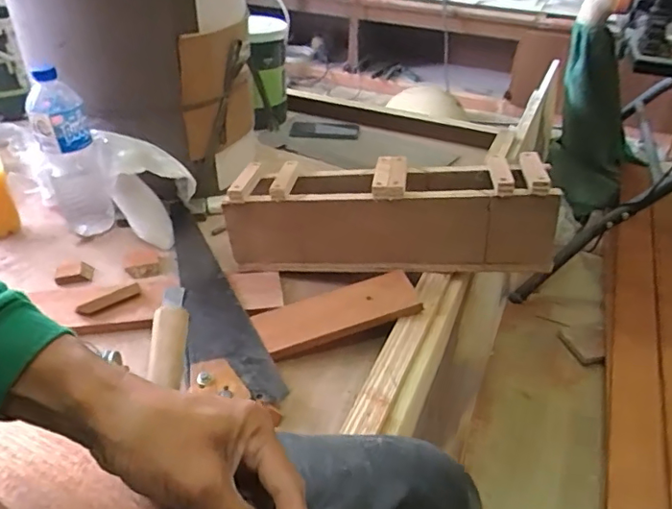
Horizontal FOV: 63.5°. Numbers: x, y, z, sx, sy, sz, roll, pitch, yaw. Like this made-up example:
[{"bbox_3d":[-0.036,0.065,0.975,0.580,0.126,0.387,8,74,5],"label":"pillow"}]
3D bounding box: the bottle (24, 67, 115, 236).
[{"bbox_3d":[-0.405,-0.145,0.830,0.081,0.256,0.081,-17,39,-25],"label":"bottle"}]

